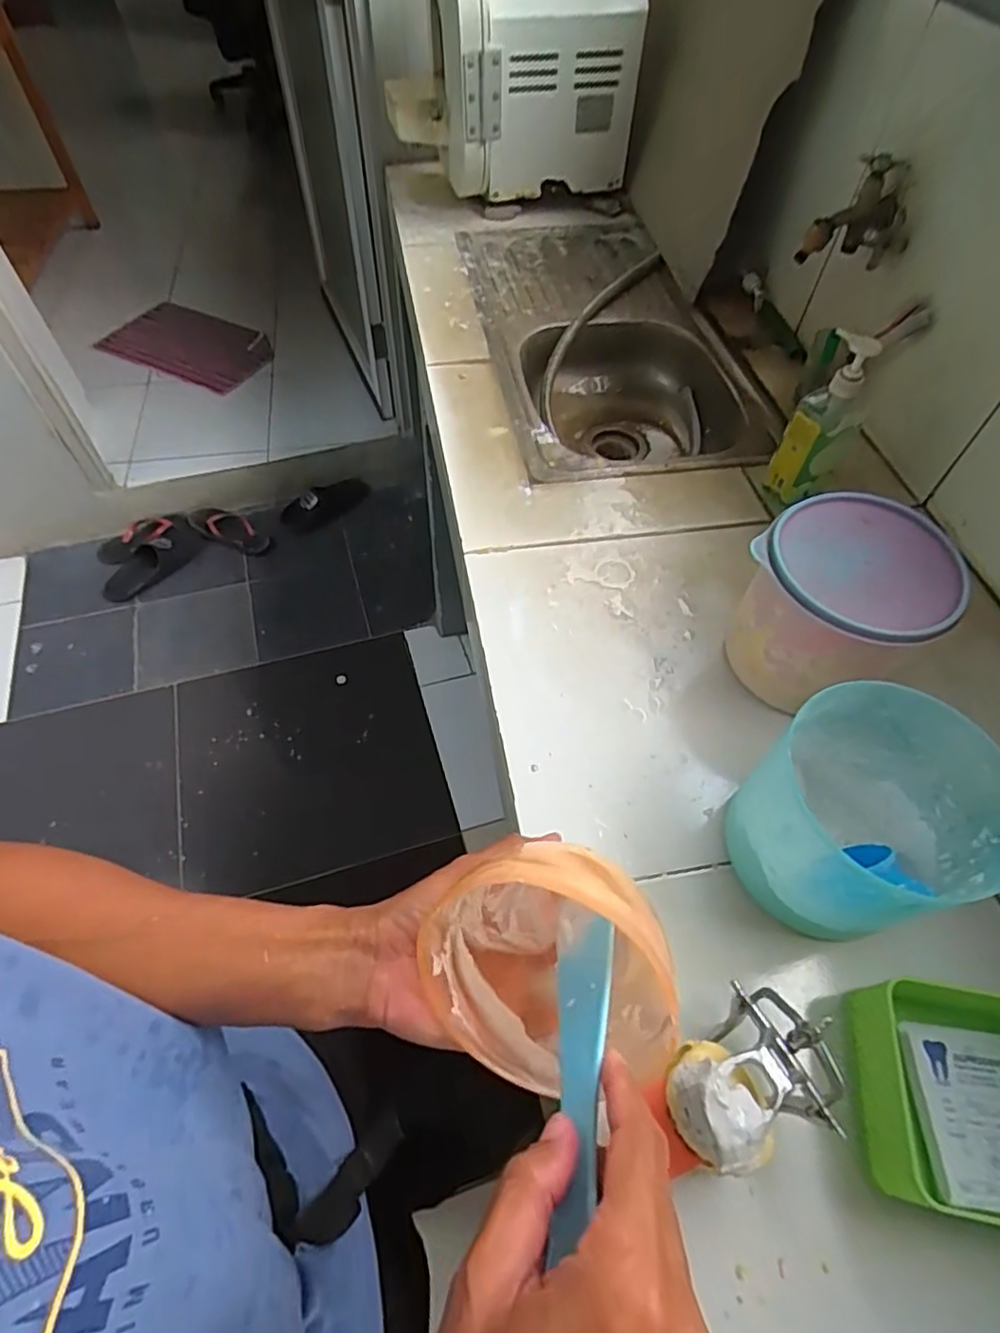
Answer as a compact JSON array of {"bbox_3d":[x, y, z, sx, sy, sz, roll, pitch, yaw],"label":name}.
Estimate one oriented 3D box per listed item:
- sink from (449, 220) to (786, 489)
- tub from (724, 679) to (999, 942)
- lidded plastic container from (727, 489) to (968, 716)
[{"bbox_3d":[0.167,-0.542,1.104,0.385,0.143,0.750,-6,57,-6],"label":"sink"},{"bbox_3d":[0.283,0.123,0.497,0.148,0.155,0.158,1,56,-1],"label":"tub"},{"bbox_3d":[0.315,-0.049,0.605,0.153,0.154,0.156,1,56,-1],"label":"lidded plastic container"}]

